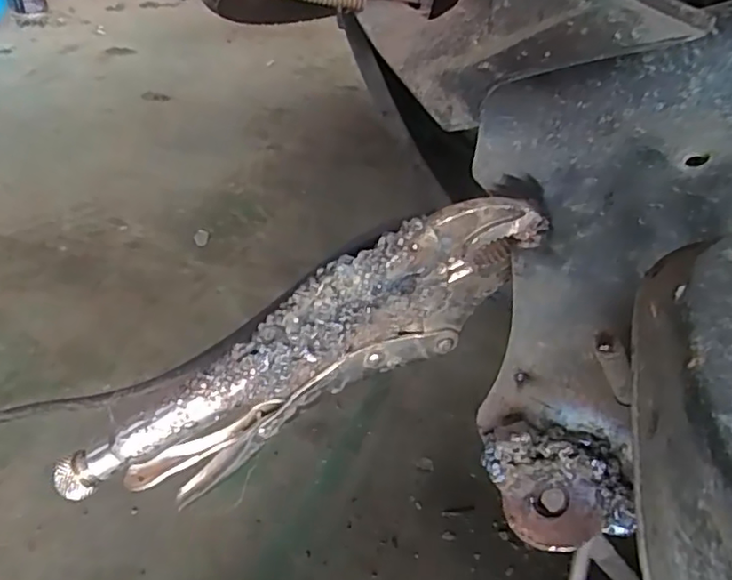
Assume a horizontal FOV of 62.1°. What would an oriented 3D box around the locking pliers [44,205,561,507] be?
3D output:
[{"bbox_3d":[-0.023,0.031,0.248,0.208,0.060,0.015,-34,44,10],"label":"locking pliers"}]

